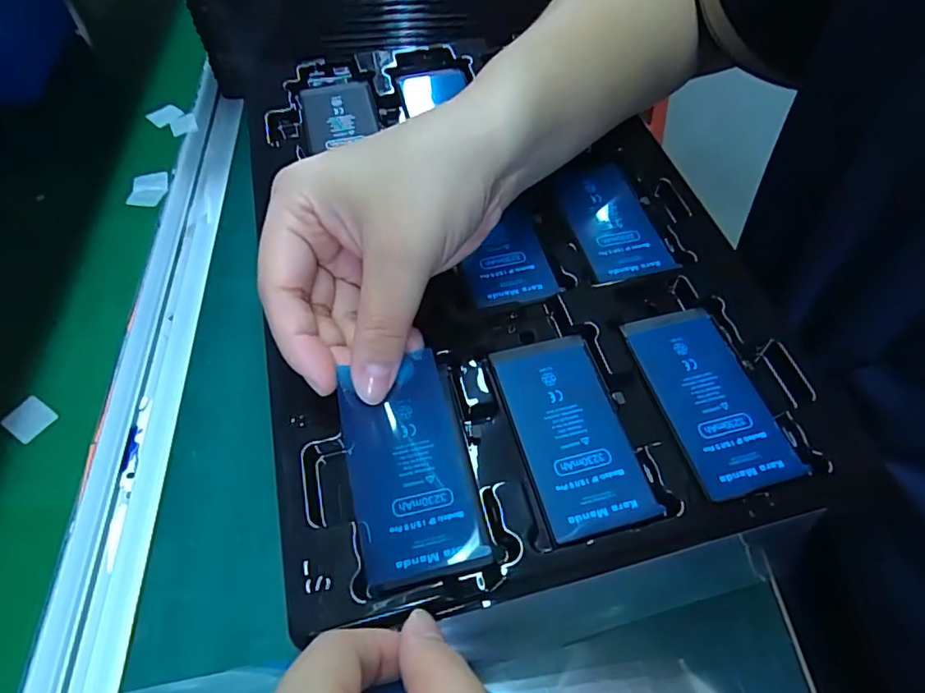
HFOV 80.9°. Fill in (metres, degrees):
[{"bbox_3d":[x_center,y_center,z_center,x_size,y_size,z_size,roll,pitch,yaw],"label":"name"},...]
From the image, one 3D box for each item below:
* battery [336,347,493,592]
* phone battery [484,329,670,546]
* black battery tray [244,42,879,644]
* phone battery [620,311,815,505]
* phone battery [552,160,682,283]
[{"bbox_3d":[-0.022,0.045,0.214,0.045,0.004,0.089,-12,58,-9],"label":"battery"},{"bbox_3d":[0.044,0.033,0.224,0.042,0.004,0.084,-14,58,-7],"label":"phone battery"},{"bbox_3d":[0.016,-0.053,0.280,0.234,0.022,0.325,-13,58,-9],"label":"black battery tray"},{"bbox_3d":[0.105,0.020,0.232,0.043,0.004,0.084,-15,58,-8],"label":"phone battery"},{"bbox_3d":[0.078,-0.067,0.286,0.042,0.006,0.074,-14,58,-8],"label":"phone battery"}]

